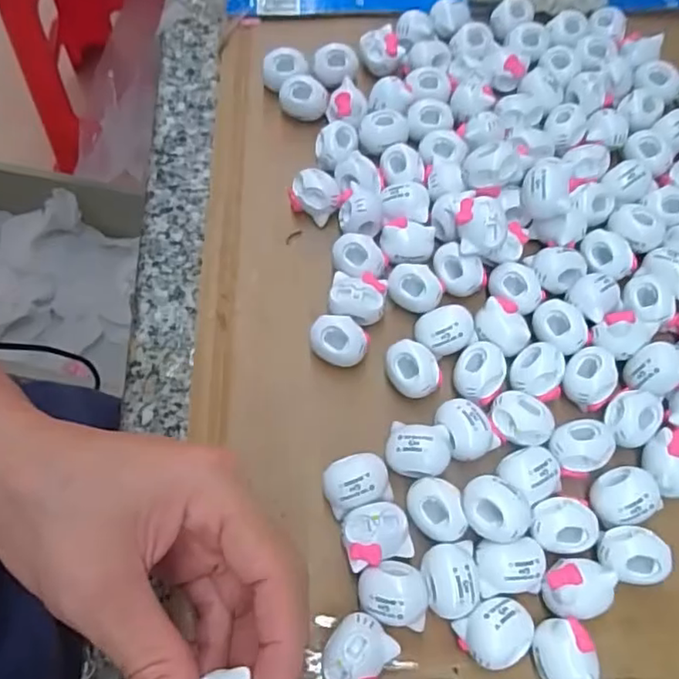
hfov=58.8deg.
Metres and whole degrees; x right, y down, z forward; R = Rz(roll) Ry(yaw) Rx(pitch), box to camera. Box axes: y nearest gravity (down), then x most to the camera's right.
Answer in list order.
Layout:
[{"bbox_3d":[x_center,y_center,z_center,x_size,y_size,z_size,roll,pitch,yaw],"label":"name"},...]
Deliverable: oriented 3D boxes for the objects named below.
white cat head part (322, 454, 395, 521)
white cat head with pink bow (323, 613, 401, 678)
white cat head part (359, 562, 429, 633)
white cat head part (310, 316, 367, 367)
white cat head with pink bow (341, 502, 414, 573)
[{"bbox_3d":[0.007,0.058,0.240,0.026,0.016,0.020,-18,66,-5],"label":"white cat head part"},{"bbox_3d":[0.007,0.114,0.217,0.022,0.021,0.025,31,71,16],"label":"white cat head with pink bow"},{"bbox_3d":[0.020,0.095,0.226,0.025,0.017,0.022,6,66,6],"label":"white cat head part"},{"bbox_3d":[0.000,0.002,0.266,0.024,0.017,0.019,-3,65,2],"label":"white cat head part"},{"bbox_3d":[0.014,0.075,0.232,0.025,0.015,0.022,-16,65,-4],"label":"white cat head with pink bow"}]

